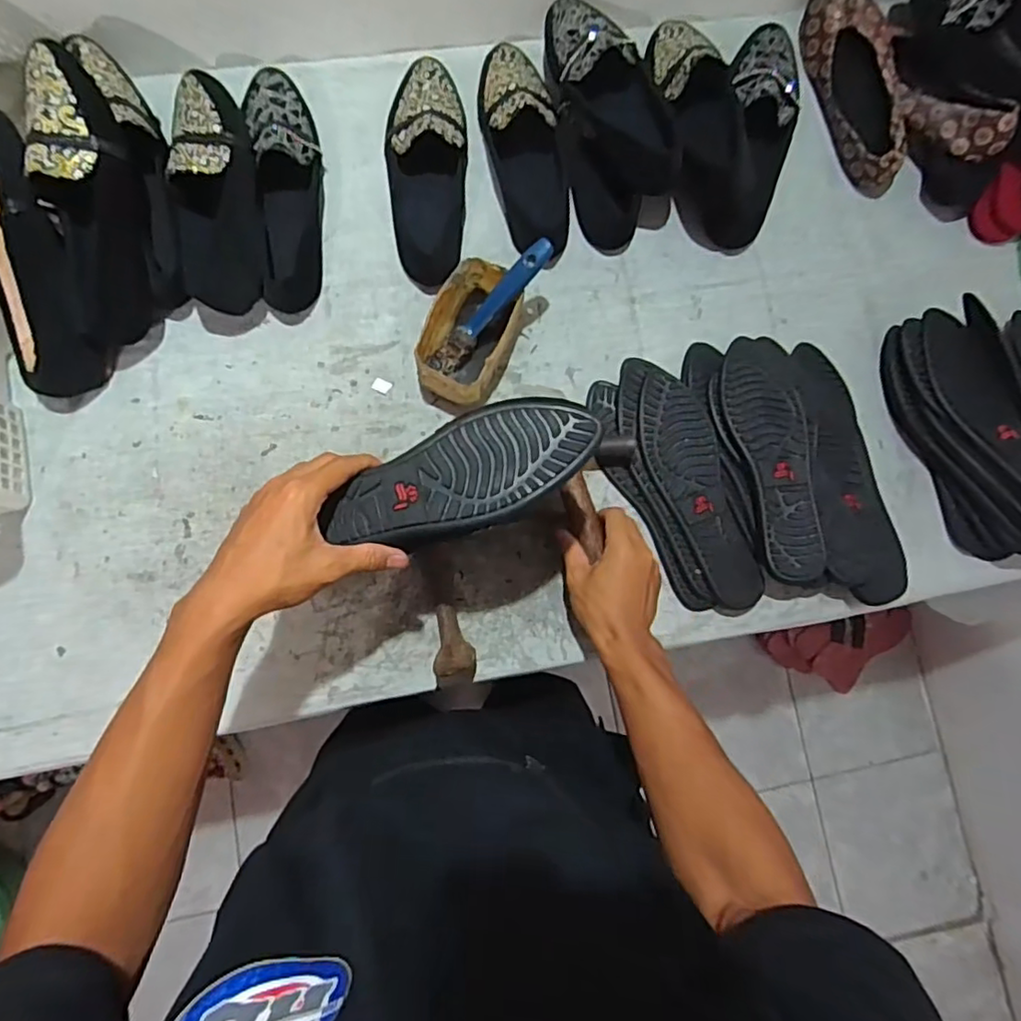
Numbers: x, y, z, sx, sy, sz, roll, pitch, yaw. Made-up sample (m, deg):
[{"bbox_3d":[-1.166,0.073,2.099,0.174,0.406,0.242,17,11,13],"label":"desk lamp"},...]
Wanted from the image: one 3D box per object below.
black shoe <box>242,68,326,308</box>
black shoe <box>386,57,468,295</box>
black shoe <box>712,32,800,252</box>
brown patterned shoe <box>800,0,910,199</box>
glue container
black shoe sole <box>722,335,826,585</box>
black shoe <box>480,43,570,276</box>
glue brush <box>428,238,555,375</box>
[{"bbox_3d":[-0.225,-0.329,0.617,0.065,0.055,0.243,-7,83,-5],"label":"black shoe"},{"bbox_3d":[-0.088,-0.352,0.630,0.084,0.055,0.247,1,82,-4],"label":"black shoe"},{"bbox_3d":[0.266,-0.411,0.659,0.078,0.071,0.246,14,81,-2],"label":"black shoe"},{"bbox_3d":[0.381,-0.473,0.676,0.069,0.053,0.233,-13,83,-6],"label":"brown patterned shoe"},{"bbox_3d":[-0.040,-0.171,0.606,0.078,0.061,0.132,24,81,-1],"label":"glue container"},{"bbox_3d":[0.262,-0.055,0.599,0.075,0.012,0.246,-9,77,0],"label":"black shoe sole"},{"bbox_3d":[0.017,-0.384,0.643,0.076,0.057,0.231,-13,83,-6],"label":"black shoe"},{"bbox_3d":[-0.018,-0.192,0.587,0.028,0.011,0.157,46,109,3],"label":"glue brush"}]

